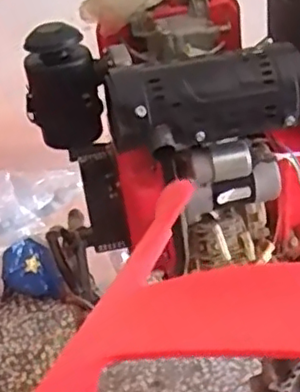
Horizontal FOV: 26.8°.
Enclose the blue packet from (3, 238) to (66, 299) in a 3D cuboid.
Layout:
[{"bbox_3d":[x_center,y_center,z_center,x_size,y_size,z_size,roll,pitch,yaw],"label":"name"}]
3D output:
[{"bbox_3d":[-0.304,0.187,1.604,0.134,0.169,0.052,-19,35,-26],"label":"blue packet"}]

